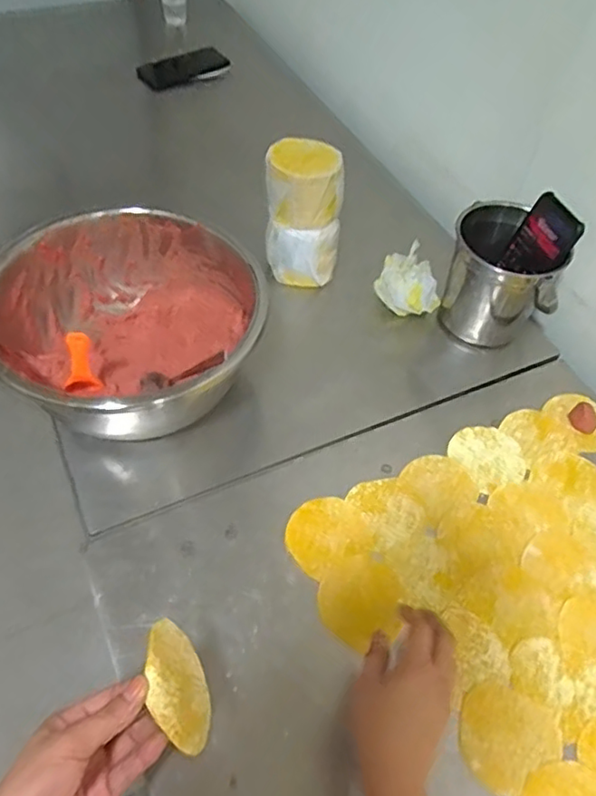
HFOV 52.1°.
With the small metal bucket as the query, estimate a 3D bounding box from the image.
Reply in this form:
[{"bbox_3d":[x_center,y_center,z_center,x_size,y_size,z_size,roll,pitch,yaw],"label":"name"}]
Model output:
[{"bbox_3d":[0.251,-0.150,0.765,0.127,0.157,0.118,2,53,-3],"label":"small metal bucket"}]

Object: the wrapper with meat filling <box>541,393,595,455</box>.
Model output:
[{"bbox_3d":[0.333,0.023,0.709,0.061,0.017,0.079,-20,57,-18],"label":"wrapper with meat filling"}]

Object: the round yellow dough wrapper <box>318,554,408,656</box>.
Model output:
[{"bbox_3d":[0.061,0.188,0.567,0.079,0.006,0.081,3,51,-3],"label":"round yellow dough wrapper"}]

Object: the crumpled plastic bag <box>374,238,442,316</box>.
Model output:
[{"bbox_3d":[0.140,-0.140,0.797,0.068,0.073,0.076,-27,59,-22],"label":"crumpled plastic bag"}]

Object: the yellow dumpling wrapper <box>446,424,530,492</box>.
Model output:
[{"bbox_3d":[0.212,0.063,0.679,0.073,0.004,0.079,-31,61,-24],"label":"yellow dumpling wrapper"}]

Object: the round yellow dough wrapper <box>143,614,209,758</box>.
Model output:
[{"bbox_3d":[-0.083,0.197,0.423,0.009,0.071,0.082,-25,88,7],"label":"round yellow dough wrapper"}]

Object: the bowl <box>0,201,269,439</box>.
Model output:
[{"bbox_3d":[-0.184,-0.081,0.670,0.275,0.119,0.256,2,53,-3],"label":"bowl"}]

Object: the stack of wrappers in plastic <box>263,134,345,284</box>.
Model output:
[{"bbox_3d":[0.007,-0.233,0.800,0.095,0.170,0.097,2,53,-2],"label":"stack of wrappers in plastic"}]

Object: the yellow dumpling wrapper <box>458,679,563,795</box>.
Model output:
[{"bbox_3d":[0.176,0.282,0.514,0.083,0.004,0.076,2,53,-3],"label":"yellow dumpling wrapper"}]

